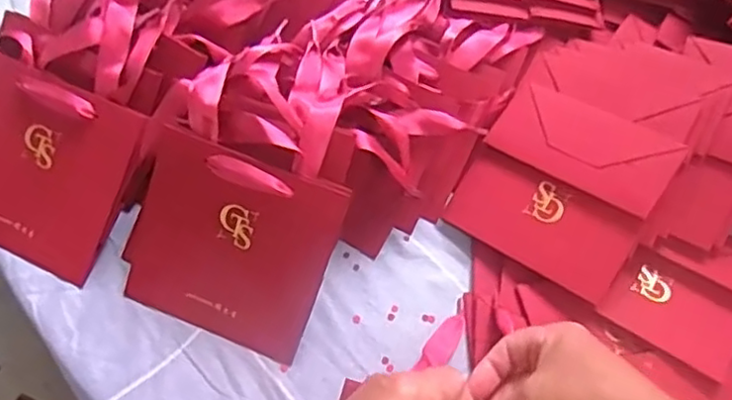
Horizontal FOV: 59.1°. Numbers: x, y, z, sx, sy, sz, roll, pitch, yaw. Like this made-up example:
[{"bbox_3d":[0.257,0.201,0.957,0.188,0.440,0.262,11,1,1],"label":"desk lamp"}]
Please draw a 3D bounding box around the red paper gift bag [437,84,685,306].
[{"bbox_3d":[0.154,-0.014,0.513,0.138,0.015,0.140,31,84,28],"label":"red paper gift bag"}]

